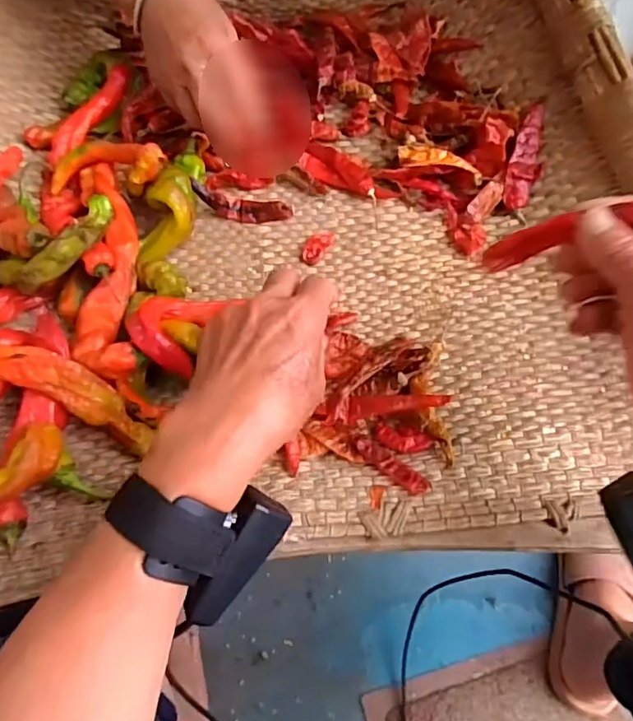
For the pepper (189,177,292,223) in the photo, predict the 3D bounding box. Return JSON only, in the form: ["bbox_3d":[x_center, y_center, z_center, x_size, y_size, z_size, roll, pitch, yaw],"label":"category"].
[{"bbox_3d":[-0.063,-0.130,0.462,0.084,0.022,0.015,10,64,-8],"label":"pepper"}]

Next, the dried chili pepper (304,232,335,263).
[{"bbox_3d":[0.001,-0.097,0.456,0.018,0.006,0.037,28,68,14],"label":"dried chili pepper"}]

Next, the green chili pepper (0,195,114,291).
[{"bbox_3d":[-0.188,-0.083,0.393,0.095,0.024,0.033,-35,67,3],"label":"green chili pepper"}]

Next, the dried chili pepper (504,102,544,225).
[{"bbox_3d":[0.179,-0.172,0.462,0.026,0.013,0.103,13,82,8],"label":"dried chili pepper"}]

